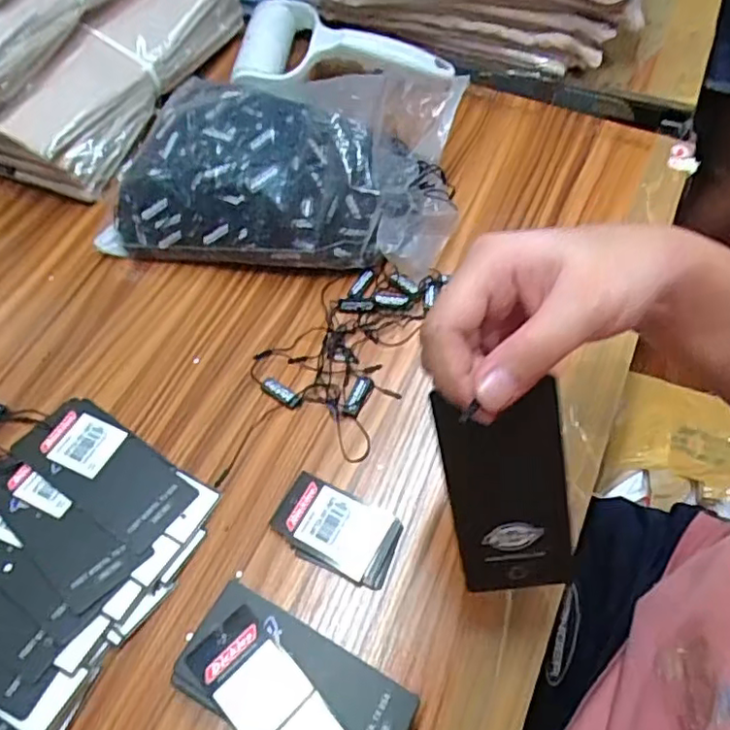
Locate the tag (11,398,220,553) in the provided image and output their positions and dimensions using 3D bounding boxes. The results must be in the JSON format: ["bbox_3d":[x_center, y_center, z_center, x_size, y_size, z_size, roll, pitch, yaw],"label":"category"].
[{"bbox_3d":[-0.148,0.064,0.365,0.119,0.004,0.050,31,54,14],"label":"tag"}]

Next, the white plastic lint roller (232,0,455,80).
[{"bbox_3d":[-0.025,-0.287,0.537,0.181,0.032,0.100,-10,59,-5],"label":"white plastic lint roller"}]

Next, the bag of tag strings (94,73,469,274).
[{"bbox_3d":[-0.059,-0.149,0.452,0.244,0.087,0.149,7,59,5],"label":"bag of tag strings"}]

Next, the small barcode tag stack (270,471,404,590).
[{"bbox_3d":[-0.017,0.094,0.353,0.070,0.009,0.044,20,61,13],"label":"small barcode tag stack"}]

